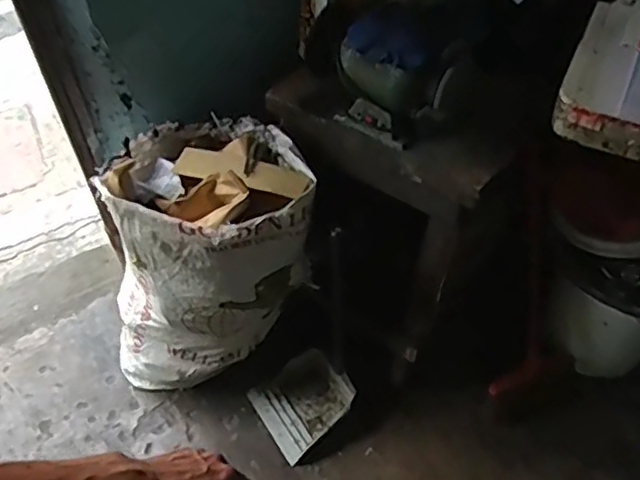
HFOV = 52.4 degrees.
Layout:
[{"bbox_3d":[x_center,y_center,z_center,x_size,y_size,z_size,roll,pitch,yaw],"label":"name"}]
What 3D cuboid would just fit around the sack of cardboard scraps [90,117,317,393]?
[{"bbox_3d":[-0.262,0.055,1.495,0.497,0.604,0.335,1,50,2],"label":"sack of cardboard scraps"}]

